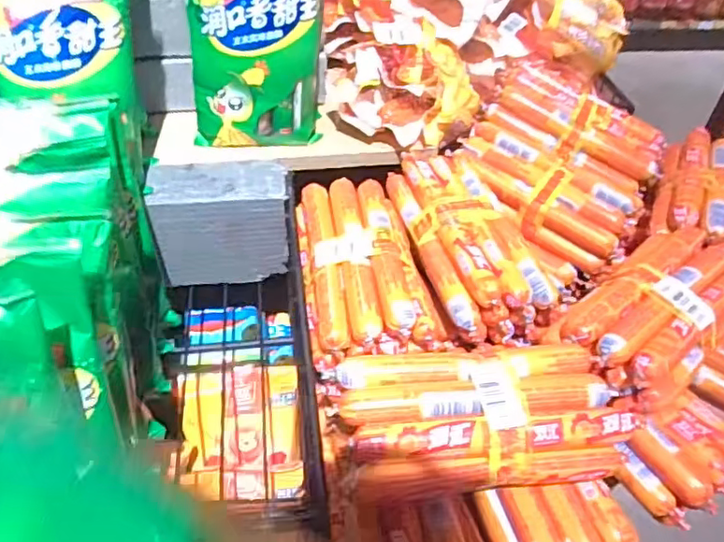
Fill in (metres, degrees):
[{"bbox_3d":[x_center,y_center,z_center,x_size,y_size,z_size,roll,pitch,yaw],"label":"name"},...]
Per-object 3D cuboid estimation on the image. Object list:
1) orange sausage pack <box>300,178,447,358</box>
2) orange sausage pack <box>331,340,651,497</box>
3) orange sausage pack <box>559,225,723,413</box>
[{"bbox_3d":[-0.002,-0.010,0.416,0.080,0.030,0.158,-5,45,-9],"label":"orange sausage pack"},{"bbox_3d":[0.074,0.081,0.331,0.168,0.034,0.071,-3,45,-7],"label":"orange sausage pack"},{"bbox_3d":[0.212,0.020,0.403,0.169,0.035,0.077,-32,55,-31],"label":"orange sausage pack"}]

